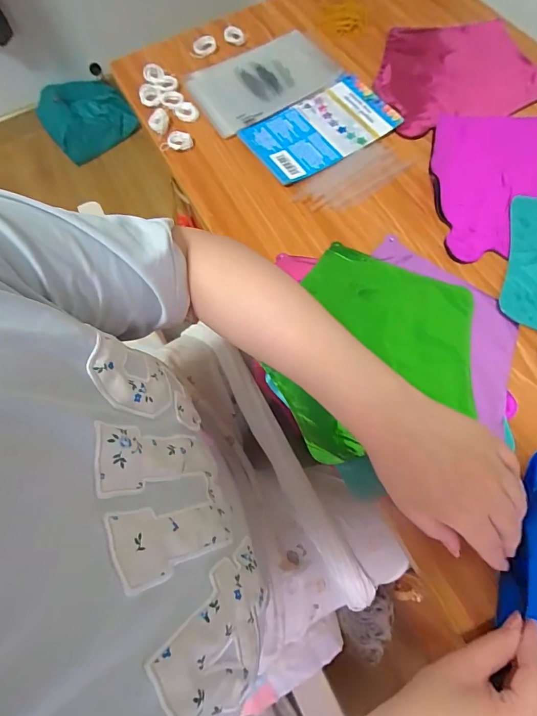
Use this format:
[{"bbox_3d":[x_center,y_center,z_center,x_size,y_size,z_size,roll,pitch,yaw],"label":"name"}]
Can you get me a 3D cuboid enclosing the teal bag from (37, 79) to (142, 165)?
[{"bbox_3d":[-0.706,-0.937,1.593,0.309,0.180,0.221,-36,70,-11],"label":"teal bag"}]

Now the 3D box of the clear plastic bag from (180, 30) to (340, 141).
[{"bbox_3d":[-0.013,-0.399,0.582,0.188,0.014,0.142,-30,69,-9],"label":"clear plastic bag"}]

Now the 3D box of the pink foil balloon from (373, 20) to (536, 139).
[{"bbox_3d":[0.255,-0.409,0.584,0.228,0.015,0.201,-19,68,-5],"label":"pink foil balloon"}]

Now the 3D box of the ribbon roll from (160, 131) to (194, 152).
[{"bbox_3d":[-0.125,-0.290,0.551,0.045,0.012,0.023,-11,67,-2],"label":"ribbon roll"}]

